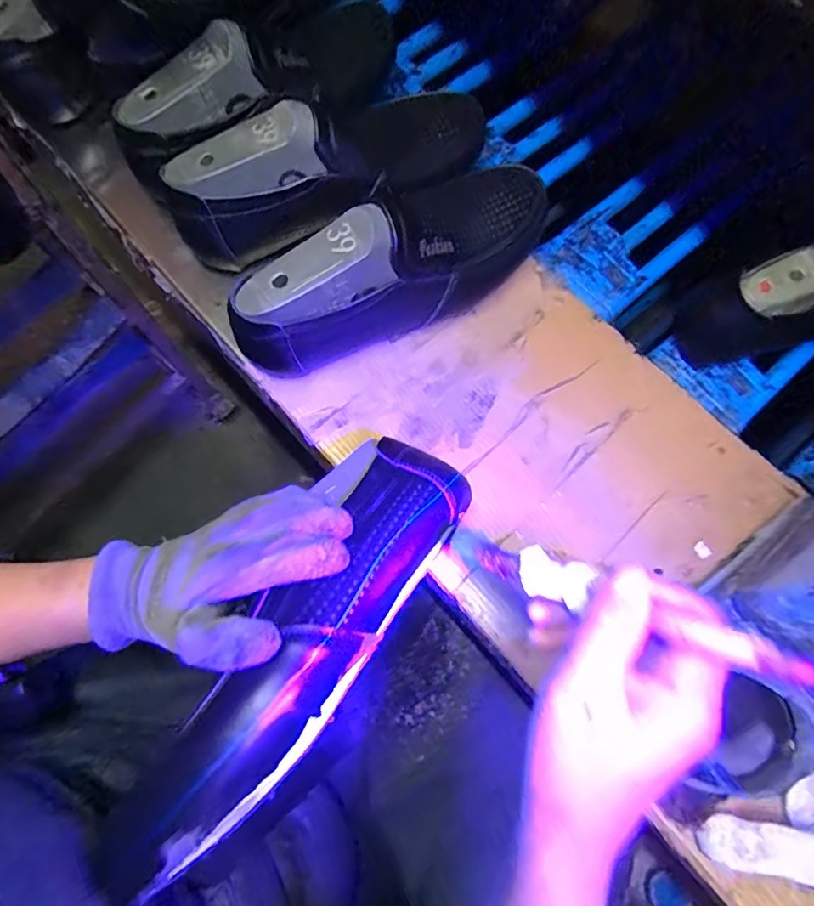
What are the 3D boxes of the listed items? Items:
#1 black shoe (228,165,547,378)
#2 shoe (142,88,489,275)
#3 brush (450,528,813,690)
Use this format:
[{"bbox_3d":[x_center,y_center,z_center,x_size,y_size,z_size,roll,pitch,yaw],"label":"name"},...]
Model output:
[{"bbox_3d":[-0.006,-0.130,0.368,0.238,0.091,0.077,-37,77,-12],"label":"black shoe"},{"bbox_3d":[-0.061,-0.217,0.389,0.241,0.078,0.092,-28,75,-9],"label":"shoe"},{"bbox_3d":[0.082,0.061,0.217,0.148,0.009,0.019,15,69,40],"label":"brush"}]

